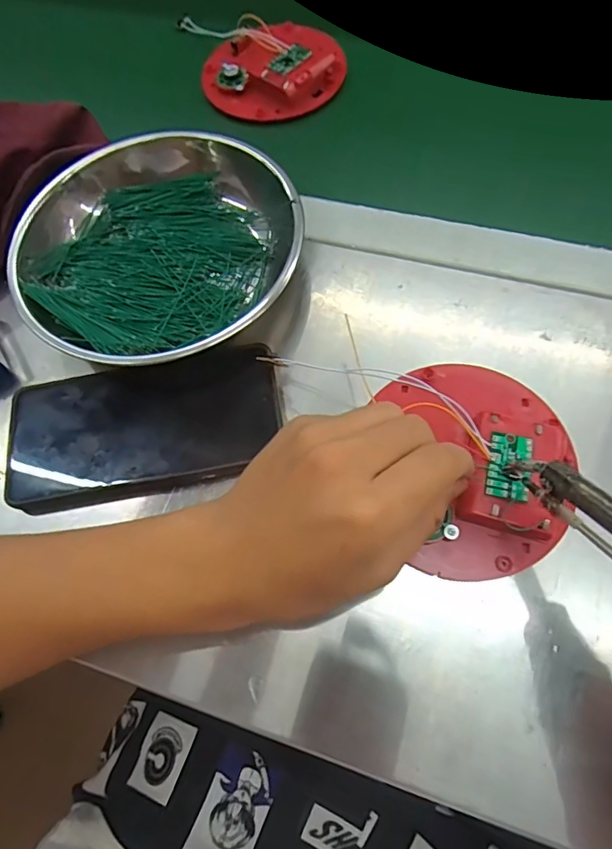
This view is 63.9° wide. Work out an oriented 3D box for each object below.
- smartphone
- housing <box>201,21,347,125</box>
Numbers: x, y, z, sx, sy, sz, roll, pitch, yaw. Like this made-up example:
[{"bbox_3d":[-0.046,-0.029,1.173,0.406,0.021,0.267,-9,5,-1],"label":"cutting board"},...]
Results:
[{"bbox_3d":[-0.096,0.000,0.293,0.161,0.009,0.079,-9,70,1],"label":"smartphone"},{"bbox_3d":[-0.030,-0.308,0.419,0.106,0.031,0.109,-1,64,1],"label":"housing"}]

